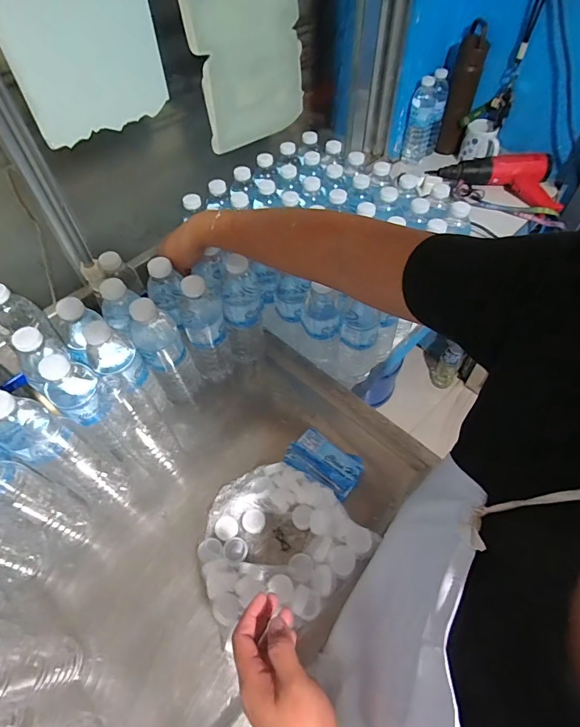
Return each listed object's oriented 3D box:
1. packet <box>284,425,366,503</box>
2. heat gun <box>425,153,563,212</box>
[{"bbox_3d":[0.051,0.145,0.590,0.108,0.014,0.069,28,60,21],"label":"packet"},{"bbox_3d":[0.528,-0.483,1.015,0.323,0.068,0.135,21,57,17],"label":"heat gun"}]

